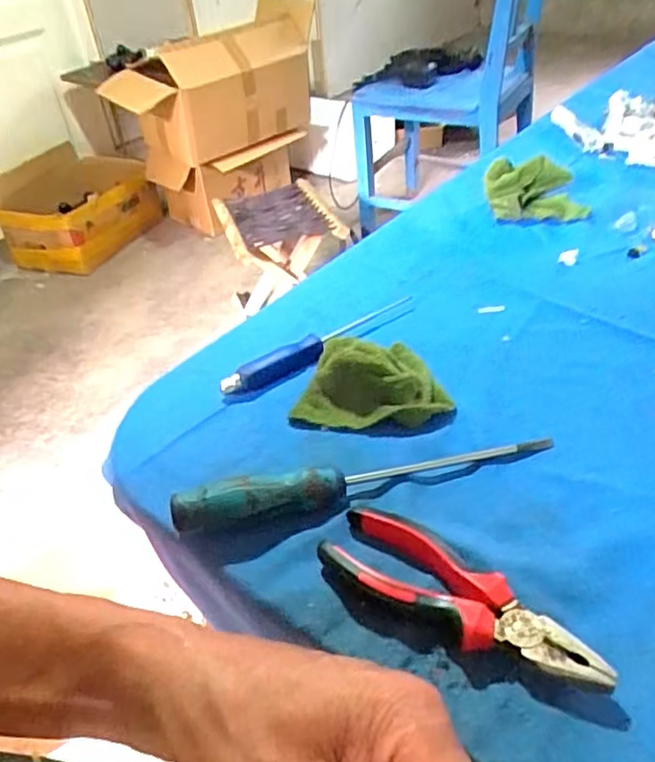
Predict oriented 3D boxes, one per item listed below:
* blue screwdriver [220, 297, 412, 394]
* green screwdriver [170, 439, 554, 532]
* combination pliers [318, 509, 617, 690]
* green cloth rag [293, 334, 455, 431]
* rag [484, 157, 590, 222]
[{"bbox_3d":[-0.002,-0.032,0.537,0.189,0.019,0.022,-29,44,-23],"label":"blue screwdriver"},{"bbox_3d":[0.026,0.061,0.407,0.246,0.034,0.025,-12,40,-5],"label":"green screwdriver"},{"bbox_3d":[0.070,0.116,0.342,0.154,0.025,0.051,18,46,28],"label":"combination pliers"},{"bbox_3d":[0.034,-0.003,0.482,0.109,0.040,0.077,1,41,10],"label":"green cloth rag"},{"bbox_3d":[0.226,-0.207,0.690,0.106,0.045,0.066,4,41,14],"label":"rag"}]

